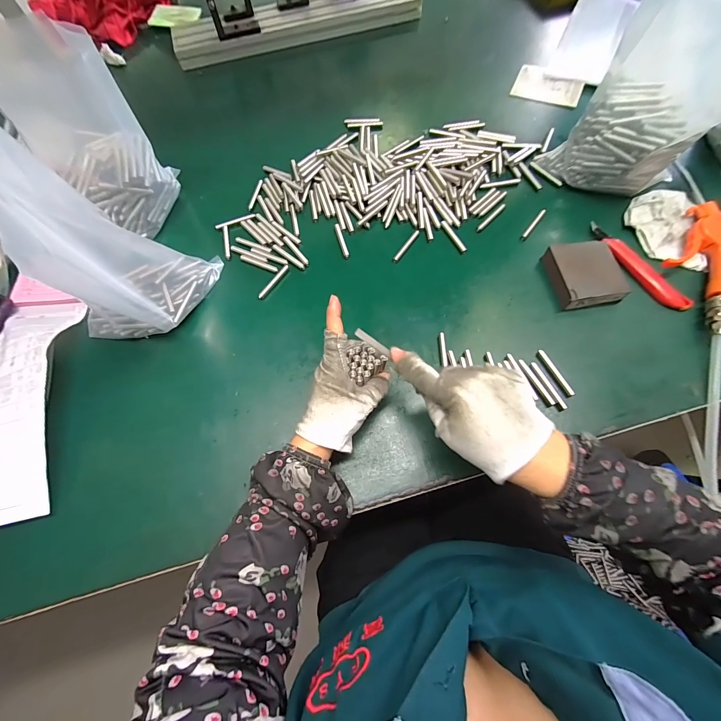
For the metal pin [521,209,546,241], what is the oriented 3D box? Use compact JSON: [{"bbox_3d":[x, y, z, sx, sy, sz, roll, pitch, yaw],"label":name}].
[{"bbox_3d":[0.235,-0.184,0.447,0.008,0.011,0.057,36,74,15],"label":"metal pin"}]

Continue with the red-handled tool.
[{"bbox_3d":[0.342,-0.119,0.408,0.023,0.016,0.147,-26,70,-8],"label":"red-handled tool"}]

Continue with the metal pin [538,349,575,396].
[{"bbox_3d":[0.214,0.013,0.363,0.009,0.006,0.058,-23,69,-7],"label":"metal pin"}]

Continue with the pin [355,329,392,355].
[{"bbox_3d":[0.012,-0.018,0.315,0.041,0.004,0.006,36,74,17],"label":"pin"}]

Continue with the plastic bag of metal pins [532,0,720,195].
[{"bbox_3d":[0.341,-0.302,0.378,0.098,0.211,0.150,-36,71,-11],"label":"plastic bag of metal pins"}]

